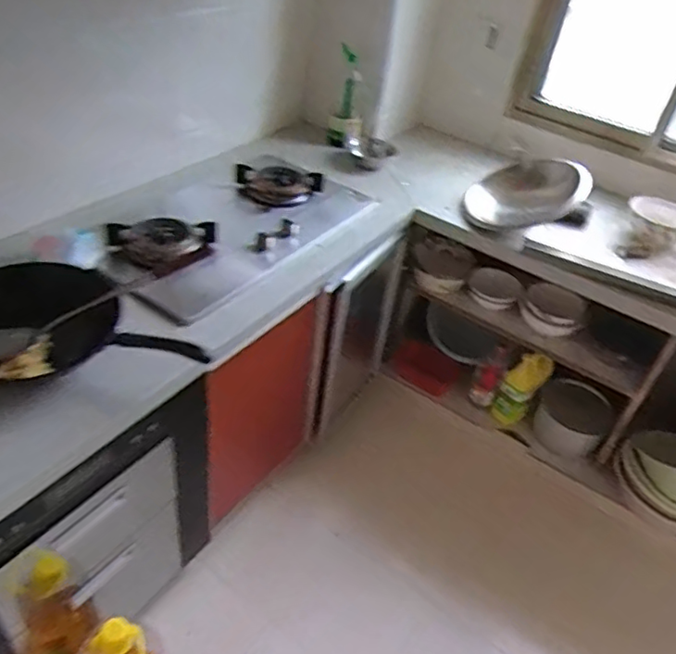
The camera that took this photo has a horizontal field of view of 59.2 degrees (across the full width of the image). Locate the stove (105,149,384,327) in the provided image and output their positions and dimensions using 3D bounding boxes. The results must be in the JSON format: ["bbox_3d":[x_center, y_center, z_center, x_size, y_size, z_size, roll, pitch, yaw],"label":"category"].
[{"bbox_3d":[-0.258,-0.255,1.415,0.379,0.094,0.715,27,43,22],"label":"stove"}]

